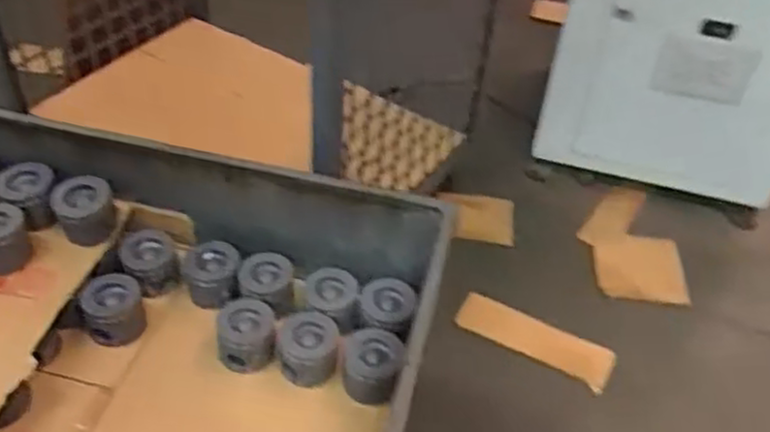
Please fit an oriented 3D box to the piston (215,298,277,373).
[{"bbox_3d":[-0.216,0.190,1.157,0.086,0.077,0.101,-5,44,-9],"label":"piston"}]

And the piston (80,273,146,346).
[{"bbox_3d":[-0.428,0.148,1.167,0.088,0.085,0.081,2,43,-2],"label":"piston"}]

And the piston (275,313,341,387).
[{"bbox_3d":[-0.119,0.203,1.139,0.096,0.068,0.095,4,43,0],"label":"piston"}]

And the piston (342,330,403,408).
[{"bbox_3d":[-0.019,0.225,1.115,0.088,0.061,0.094,7,43,3],"label":"piston"}]

